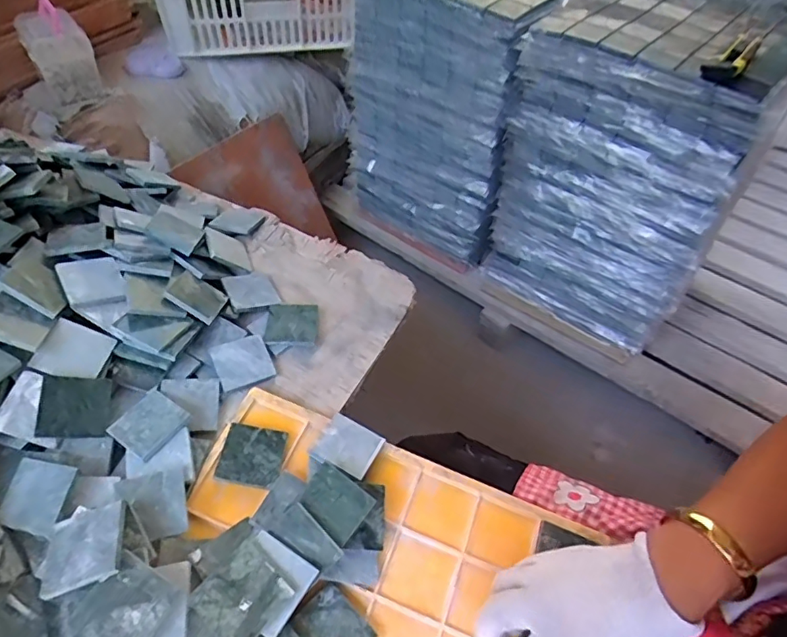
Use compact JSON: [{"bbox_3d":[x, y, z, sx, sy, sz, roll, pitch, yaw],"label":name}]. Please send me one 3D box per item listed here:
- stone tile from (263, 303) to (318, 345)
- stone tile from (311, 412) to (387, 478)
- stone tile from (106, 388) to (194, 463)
[{"bbox_3d":[-0.101,0.006,0.535,0.048,0.011,0.051,0,50,-3],"label":"stone tile"},{"bbox_3d":[-0.037,0.105,0.443,0.047,0.004,0.048,30,39,8],"label":"stone tile"},{"bbox_3d":[-0.202,0.088,0.443,0.052,0.007,0.050,25,54,26],"label":"stone tile"}]

